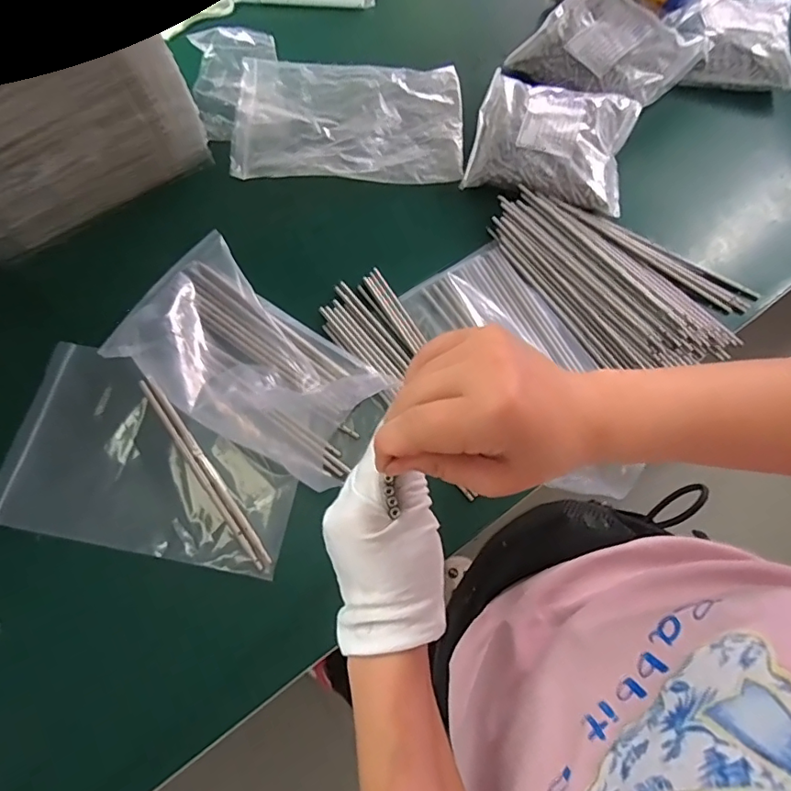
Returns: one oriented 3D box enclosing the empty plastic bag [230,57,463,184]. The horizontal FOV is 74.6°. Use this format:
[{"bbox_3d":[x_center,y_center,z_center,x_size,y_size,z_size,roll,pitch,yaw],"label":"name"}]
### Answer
[{"bbox_3d":[-0.059,-0.364,0.682,0.289,0.028,0.184,2,70,-1],"label":"empty plastic bag"}]

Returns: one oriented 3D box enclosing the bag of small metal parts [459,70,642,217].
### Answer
[{"bbox_3d":[0.201,-0.330,0.657,0.194,0.039,0.177,16,70,4],"label":"bag of small metal parts"}]

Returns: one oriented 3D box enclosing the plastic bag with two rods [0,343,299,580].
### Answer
[{"bbox_3d":[-0.249,0.066,0.545,0.295,0.028,0.190,12,69,1],"label":"plastic bag with two rods"}]

